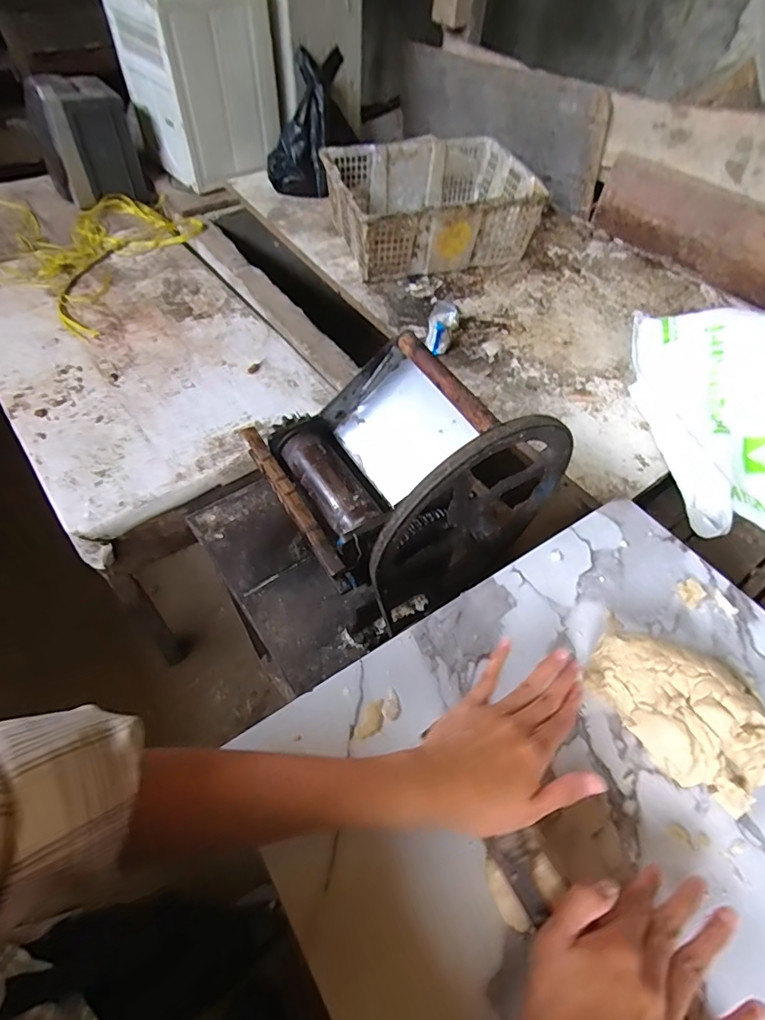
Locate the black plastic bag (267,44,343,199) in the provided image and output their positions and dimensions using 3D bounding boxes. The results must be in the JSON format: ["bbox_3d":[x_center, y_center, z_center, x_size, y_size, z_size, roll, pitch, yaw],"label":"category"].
[{"bbox_3d":[-0.208,-1.033,1.323,0.178,0.346,0.113,20,19,10],"label":"black plastic bag"}]

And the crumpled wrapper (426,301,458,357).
[{"bbox_3d":[0.122,-0.377,1.048,0.061,0.055,0.148,11,55,4],"label":"crumpled wrapper"}]

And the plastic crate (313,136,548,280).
[{"bbox_3d":[0.113,-0.755,1.250,0.468,0.179,0.339,-14,57,-12],"label":"plastic crate"}]

